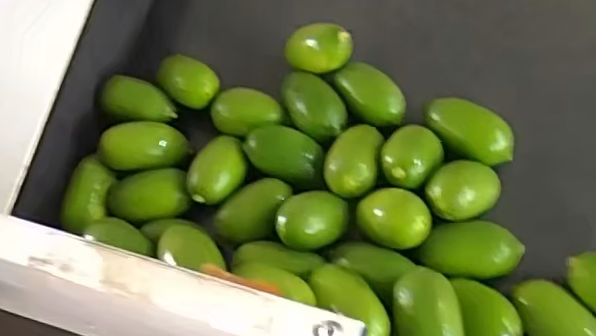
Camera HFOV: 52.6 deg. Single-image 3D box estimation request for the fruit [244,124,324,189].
[{"bbox_3d":[-0.010,-0.010,0.460,0.059,0.032,0.033,11,52,13],"label":"fruit"}]

